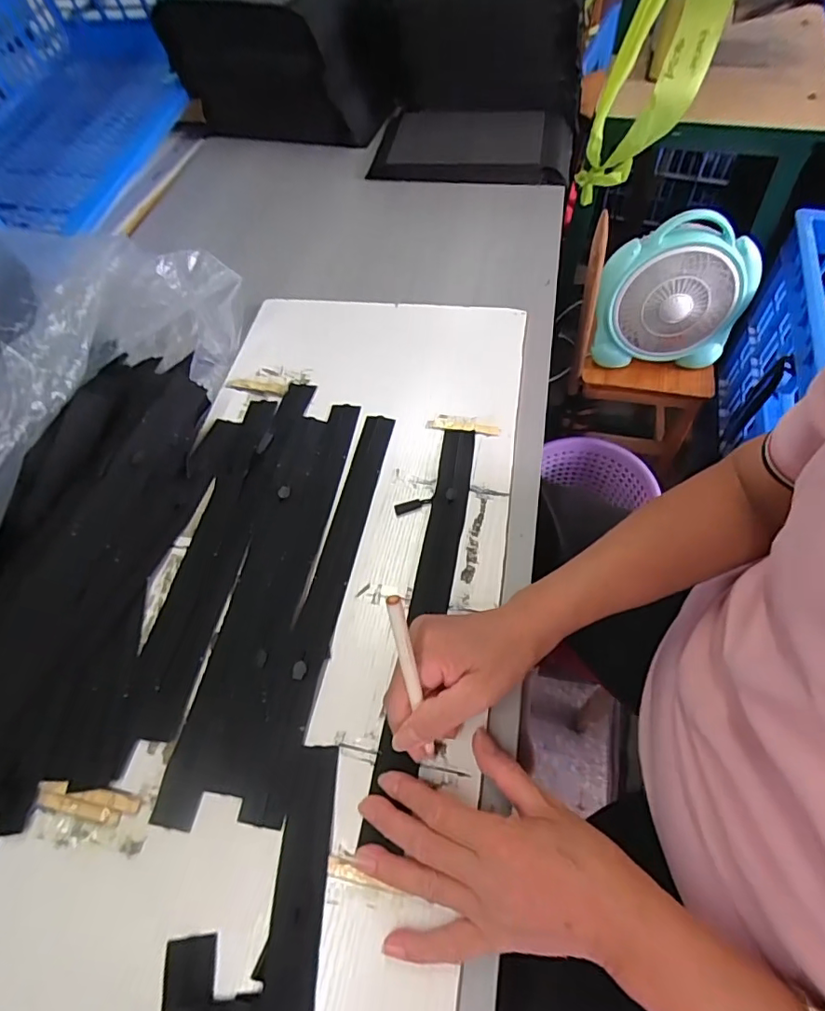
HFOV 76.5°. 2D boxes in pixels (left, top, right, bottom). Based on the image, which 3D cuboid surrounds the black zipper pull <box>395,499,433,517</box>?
[{"bbox_3d":[0.000,0.000,0.469,0.034,0.004,0.010,-20,59,-8],"label":"black zipper pull"}]

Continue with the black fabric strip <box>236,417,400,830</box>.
[{"bbox_3d":[-0.069,0.062,0.437,0.033,0.012,0.352,9,59,6],"label":"black fabric strip"}]

